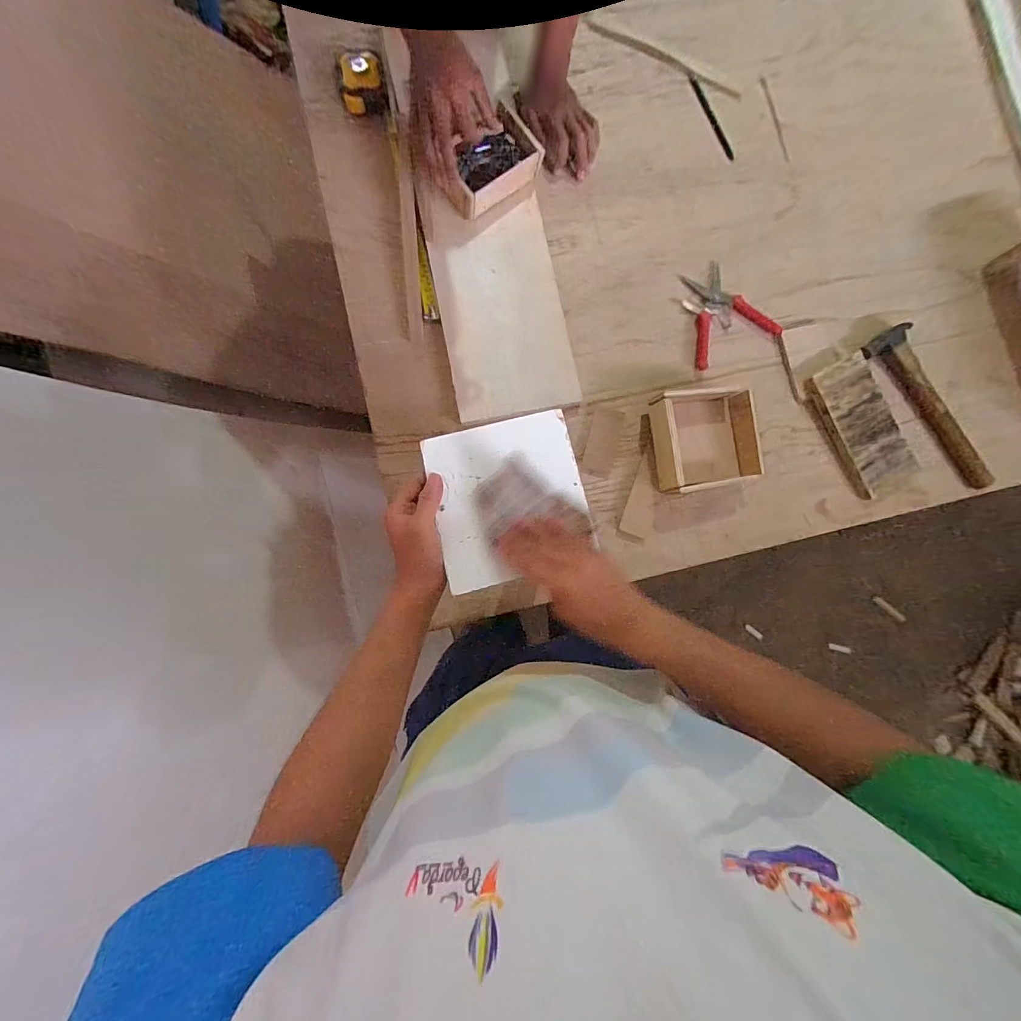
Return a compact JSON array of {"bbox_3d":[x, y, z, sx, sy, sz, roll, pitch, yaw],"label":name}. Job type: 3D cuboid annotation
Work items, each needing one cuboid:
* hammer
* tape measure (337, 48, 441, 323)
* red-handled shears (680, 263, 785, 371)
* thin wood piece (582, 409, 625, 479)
[{"bbox_3d":[0.697,-0.171,0.721,0.074,0.031,0.291,-36,87,-7],"label":"hammer"},{"bbox_3d":[-0.179,-0.496,0.682,0.074,0.046,0.438,-16,85,-6],"label":"tape measure"},{"bbox_3d":[0.341,-0.329,0.722,0.137,0.021,0.156,-26,86,-6],"label":"red-handled shears"},{"bbox_3d":[0.145,-0.106,0.691,0.044,0.004,0.107,15,83,-2],"label":"thin wood piece"}]

